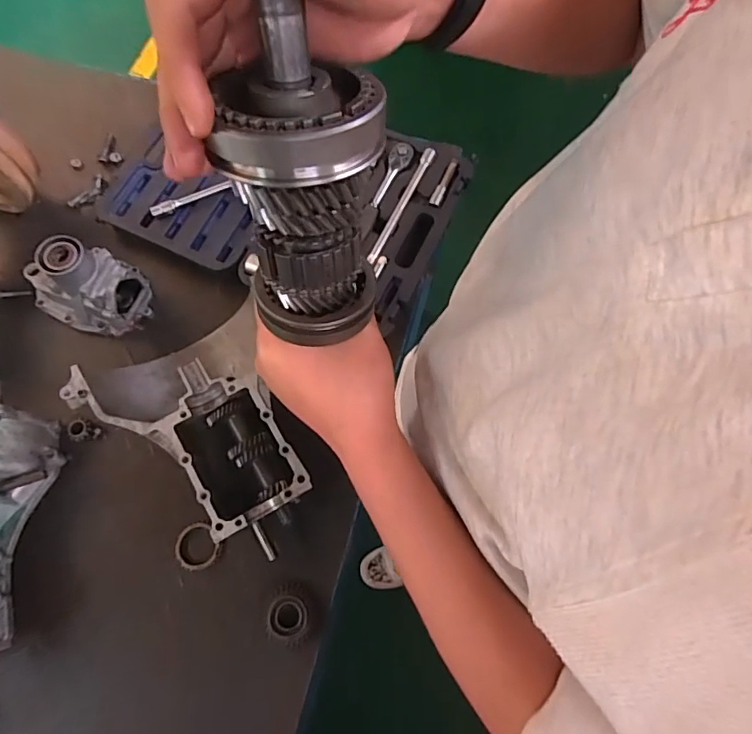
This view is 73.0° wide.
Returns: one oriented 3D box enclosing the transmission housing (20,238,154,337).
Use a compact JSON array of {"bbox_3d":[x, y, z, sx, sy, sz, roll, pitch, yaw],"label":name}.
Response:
[{"bbox_3d":[-0.453,-0.135,0.789,0.163,0.130,0.137,33,73,10],"label":"transmission housing"}]

